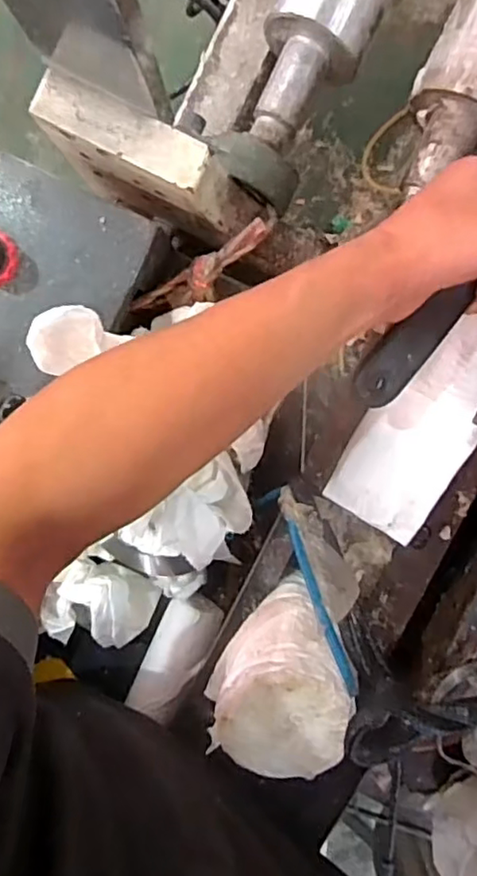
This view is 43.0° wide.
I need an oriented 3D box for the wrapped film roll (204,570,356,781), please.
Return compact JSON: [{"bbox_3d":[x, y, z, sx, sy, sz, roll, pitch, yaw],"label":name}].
[{"bbox_3d":[0.023,0.159,0.380,0.091,0.077,0.107,-23,93,3],"label":"wrapped film roll"}]

